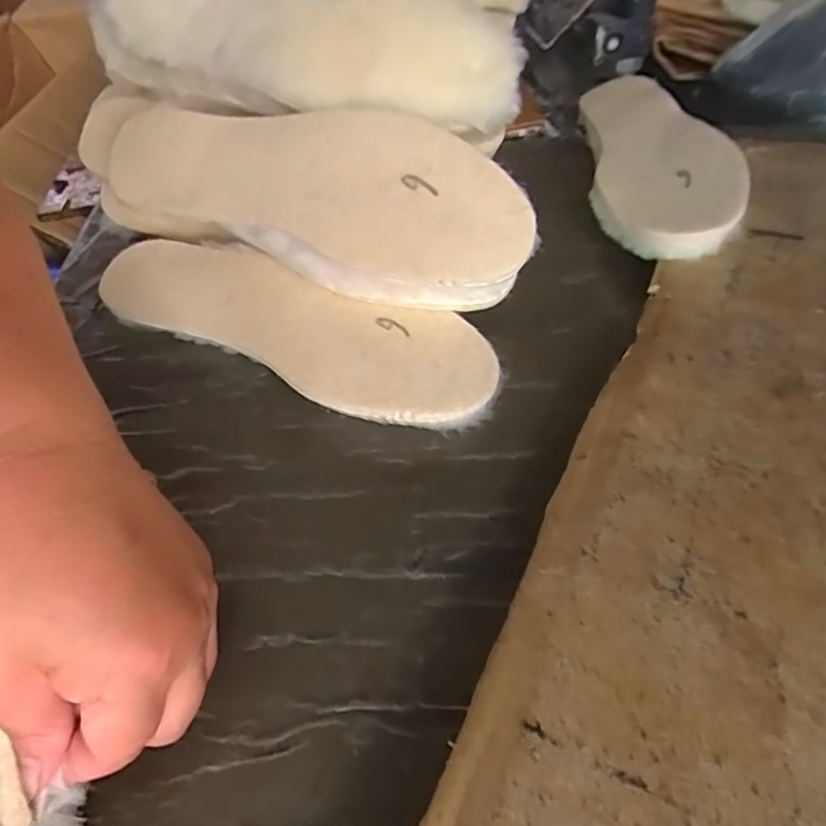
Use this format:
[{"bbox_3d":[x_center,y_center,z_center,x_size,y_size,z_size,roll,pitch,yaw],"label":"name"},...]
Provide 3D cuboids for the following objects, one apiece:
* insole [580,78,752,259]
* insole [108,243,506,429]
[{"bbox_3d":[0.182,-0.204,0.454,0.093,0.021,0.277,-10,44,16],"label":"insole"},{"bbox_3d":[-0.078,-0.055,0.364,0.267,0.014,0.080,19,65,17],"label":"insole"}]

